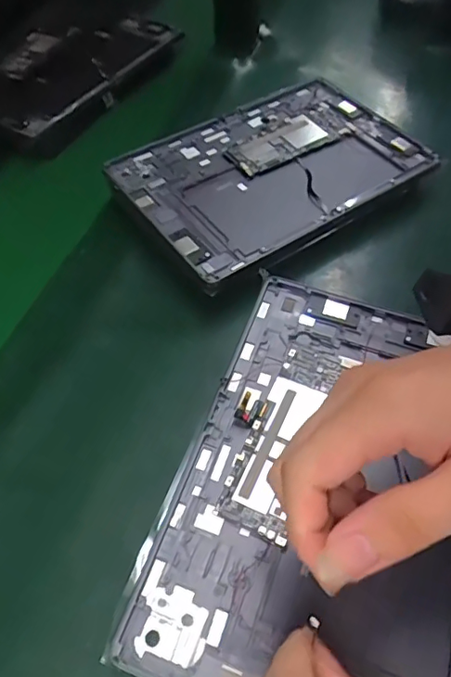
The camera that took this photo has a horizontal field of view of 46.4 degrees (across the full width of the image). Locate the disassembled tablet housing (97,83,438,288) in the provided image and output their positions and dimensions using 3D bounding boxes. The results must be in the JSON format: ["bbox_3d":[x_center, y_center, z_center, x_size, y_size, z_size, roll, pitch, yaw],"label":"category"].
[{"bbox_3d":[0.034,-0.137,0.434,0.216,0.024,0.158,-31,59,-20],"label":"disassembled tablet housing"}]

